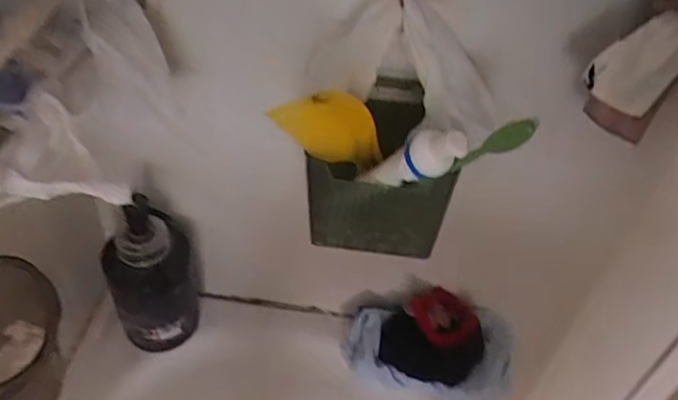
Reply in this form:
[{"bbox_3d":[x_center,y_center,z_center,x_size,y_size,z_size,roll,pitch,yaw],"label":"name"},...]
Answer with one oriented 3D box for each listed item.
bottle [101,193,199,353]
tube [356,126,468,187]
[{"bbox_3d":[-0.179,0.067,0.558,0.074,0.186,0.082,-7,47,-13],"label":"bottle"},{"bbox_3d":[0.051,-0.028,0.393,0.026,0.083,0.022,52,47,-18],"label":"tube"}]

